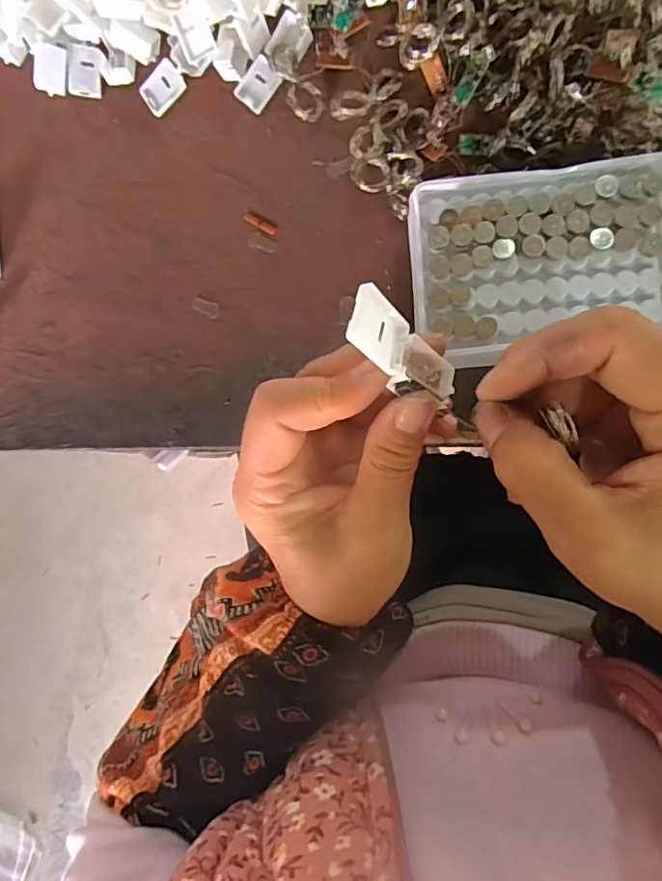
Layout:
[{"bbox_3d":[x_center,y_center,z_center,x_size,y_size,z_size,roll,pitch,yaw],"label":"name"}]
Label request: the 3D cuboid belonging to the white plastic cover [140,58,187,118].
[{"bbox_3d":[-0.105,-0.219,0.335,0.028,0.006,0.021,-40,87,8],"label":"white plastic cover"}]

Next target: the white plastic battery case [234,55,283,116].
[{"bbox_3d":[-0.044,-0.214,0.324,0.020,0.004,0.026,43,98,4],"label":"white plastic battery case"}]

